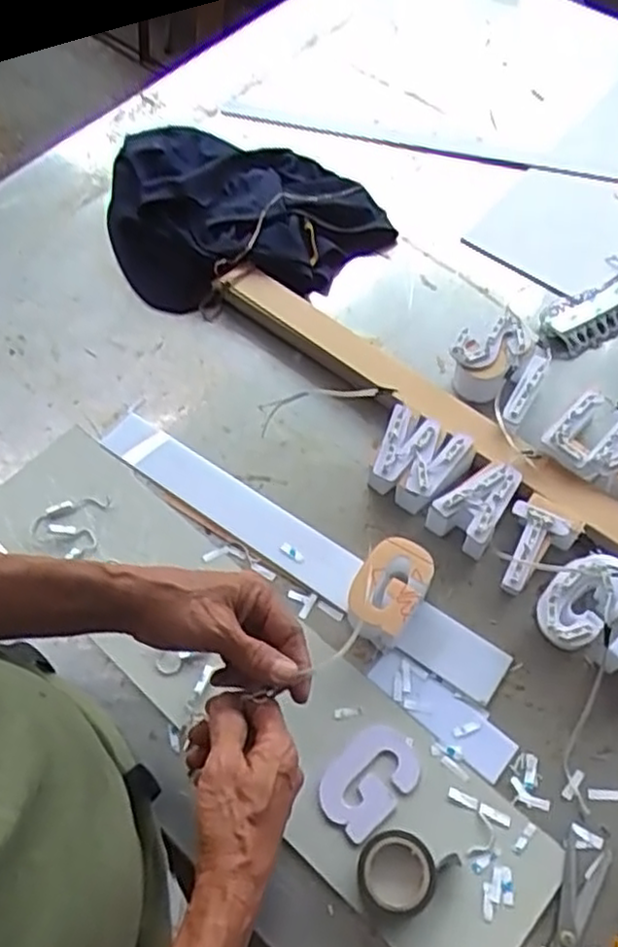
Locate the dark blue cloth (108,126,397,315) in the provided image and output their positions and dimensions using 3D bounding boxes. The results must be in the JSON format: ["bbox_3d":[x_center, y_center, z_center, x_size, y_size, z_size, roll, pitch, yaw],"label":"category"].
[{"bbox_3d":[-0.073,-0.329,0.875,0.339,0.068,0.264,-6,61,0],"label":"dark blue cloth"}]

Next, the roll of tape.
[{"bbox_3d":[0.073,0.303,0.543,0.070,0.019,0.054,18,64,12],"label":"roll of tape"}]

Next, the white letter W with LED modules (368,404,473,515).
[{"bbox_3d":[0.108,-0.010,0.704,0.084,0.046,0.079,26,66,16],"label":"white letter W with LED modules"}]

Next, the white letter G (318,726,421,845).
[{"bbox_3d":[0.050,0.250,0.589,0.087,0.010,0.058,-40,66,-17],"label":"white letter G"}]

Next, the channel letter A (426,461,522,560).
[{"bbox_3d":[0.158,0.028,0.685,0.061,0.051,0.082,33,68,19],"label":"channel letter A"}]

